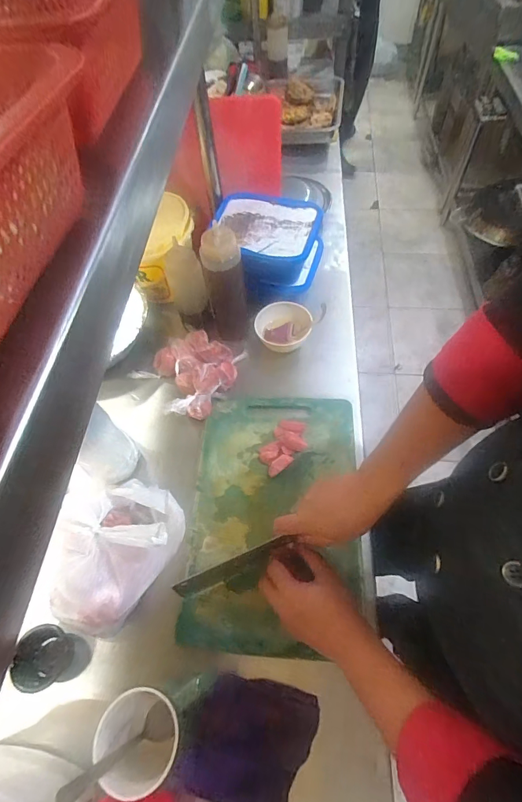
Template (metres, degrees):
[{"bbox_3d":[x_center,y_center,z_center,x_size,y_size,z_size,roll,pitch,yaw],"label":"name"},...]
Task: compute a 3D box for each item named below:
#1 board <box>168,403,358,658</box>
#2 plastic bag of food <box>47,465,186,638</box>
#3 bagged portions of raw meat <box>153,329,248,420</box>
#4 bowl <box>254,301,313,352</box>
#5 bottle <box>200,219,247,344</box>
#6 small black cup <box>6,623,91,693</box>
[{"bbox_3d":[0.020,0.163,0.590,0.252,0.024,0.380,2,60,5],"label":"board"},{"bbox_3d":[-0.216,0.204,0.529,0.188,0.090,0.205,15,62,12],"label":"plastic bag of food"},{"bbox_3d":[-0.129,-0.058,0.709,0.152,0.045,0.184,27,65,18],"label":"bagged portions of raw meat"},{"bbox_3d":[0.043,-0.136,0.739,0.107,0.055,0.105,-2,60,3],"label":"bowl"},{"bbox_3d":[-0.064,-0.200,0.683,0.074,0.223,0.064,2,60,5],"label":"bottle"},{"bbox_3d":[-0.276,0.335,0.500,0.078,0.052,0.068,-9,60,-2],"label":"small black cup"}]

